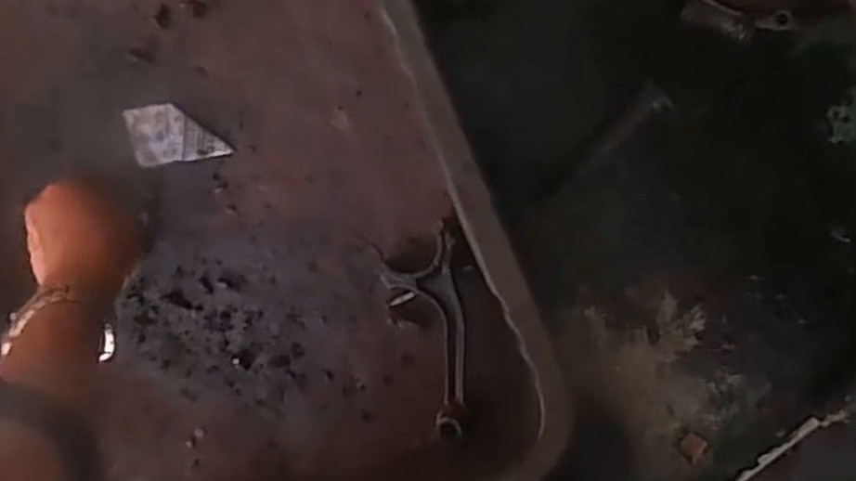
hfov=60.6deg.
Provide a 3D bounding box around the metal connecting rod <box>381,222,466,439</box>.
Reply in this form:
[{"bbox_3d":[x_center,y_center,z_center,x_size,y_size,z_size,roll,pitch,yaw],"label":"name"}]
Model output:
[{"bbox_3d":[0.004,0.073,0.571,0.062,0.027,0.151,-10,86,24],"label":"metal connecting rod"}]

